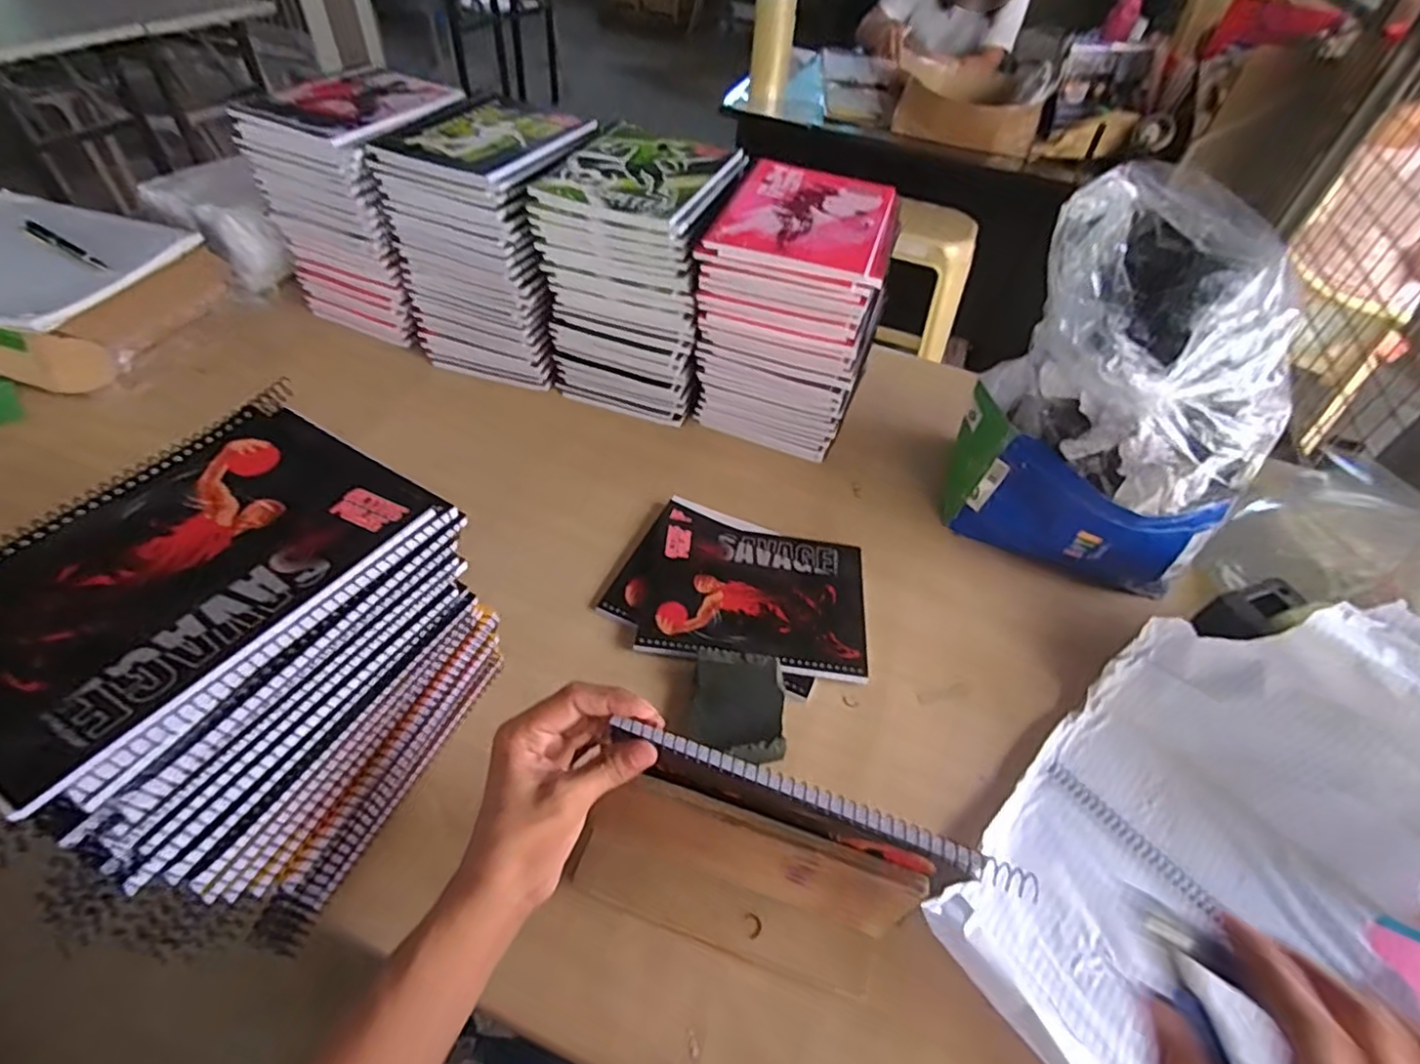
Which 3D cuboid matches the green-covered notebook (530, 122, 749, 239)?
[{"bbox_3d":[-0.061,-0.362,0.660,0.161,0.014,0.192,17,49,10],"label":"green-covered notebook"}]

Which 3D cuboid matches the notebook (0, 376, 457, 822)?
[{"bbox_3d":[-0.262,0.010,0.322,0.149,0.015,0.205,25,51,17],"label":"notebook"}]

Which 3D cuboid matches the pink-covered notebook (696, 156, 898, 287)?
[{"bbox_3d":[0.099,-0.305,0.632,0.157,0.018,0.200,14,49,8],"label":"pink-covered notebook"}]

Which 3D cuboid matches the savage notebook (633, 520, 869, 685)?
[{"bbox_3d":[0.043,0.056,0.582,0.189,0.007,0.144,9,47,1],"label":"savage notebook"}]

